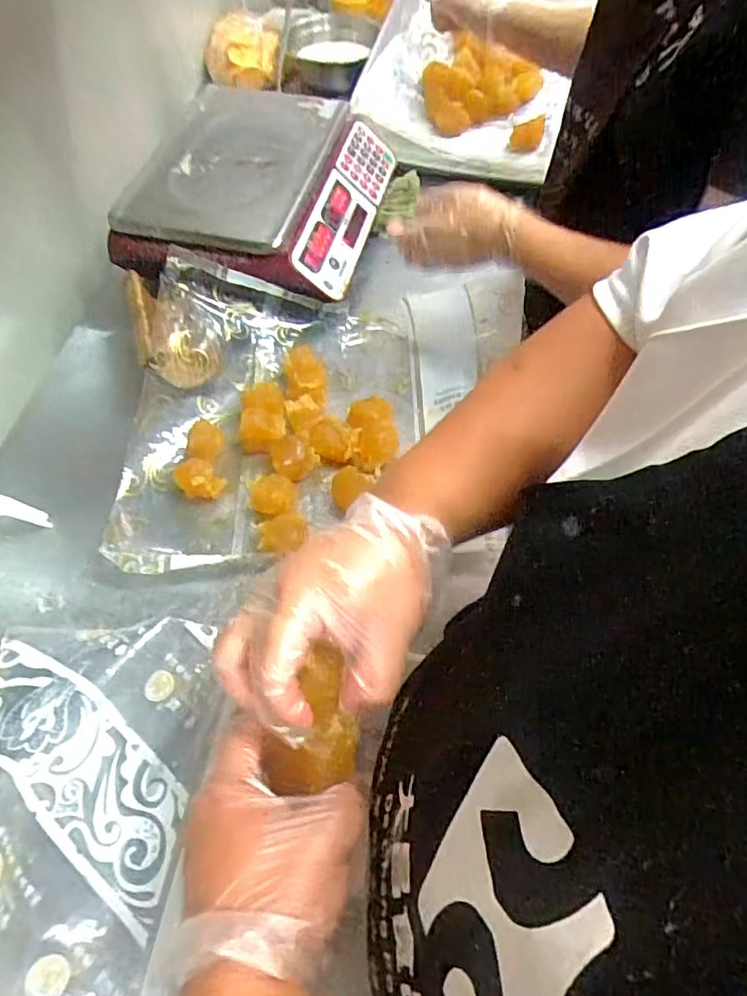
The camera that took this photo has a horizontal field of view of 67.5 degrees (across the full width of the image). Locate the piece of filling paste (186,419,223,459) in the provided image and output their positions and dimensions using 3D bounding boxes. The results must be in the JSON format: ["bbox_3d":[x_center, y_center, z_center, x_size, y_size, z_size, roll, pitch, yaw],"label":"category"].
[{"bbox_3d":[-0.189,-0.062,0.625,0.040,0.036,0.027,-25,63,-11],"label":"piece of filling paste"}]

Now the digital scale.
[{"bbox_3d":[-0.163,-0.444,0.806,0.345,0.108,0.372,5,61,5],"label":"digital scale"}]

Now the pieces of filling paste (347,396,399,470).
[{"bbox_3d":[0.000,-0.074,0.633,0.046,0.042,0.077,-15,62,-6],"label":"pieces of filling paste"}]

